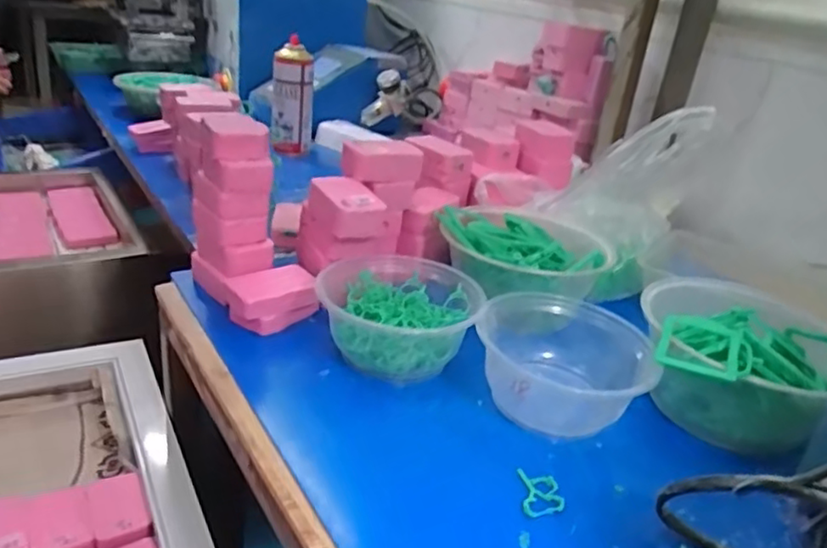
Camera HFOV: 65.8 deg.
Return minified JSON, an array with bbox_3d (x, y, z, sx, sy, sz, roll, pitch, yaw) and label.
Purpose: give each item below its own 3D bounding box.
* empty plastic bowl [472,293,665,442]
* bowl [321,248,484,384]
[{"bbox_3d":[0.112,0.069,0.492,0.127,0.061,0.116,15,26,15],"label":"empty plastic bowl"},{"bbox_3d":[-0.012,0.035,0.535,0.129,0.064,0.126,13,25,11],"label":"bowl"}]

